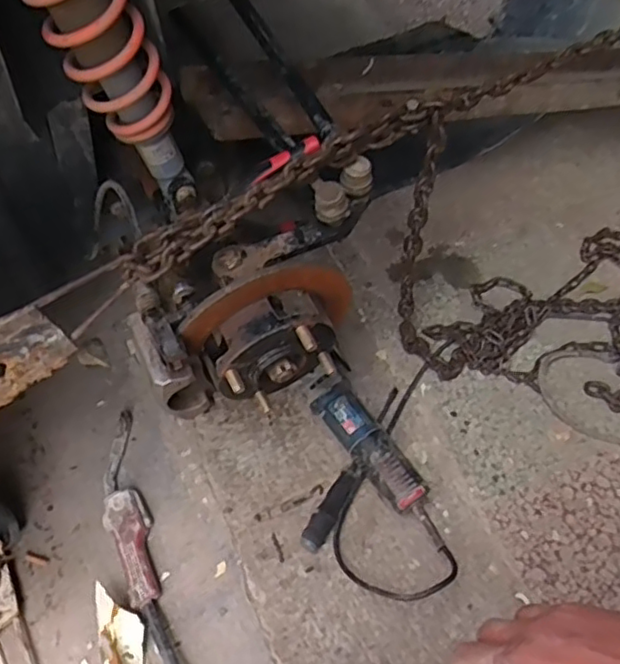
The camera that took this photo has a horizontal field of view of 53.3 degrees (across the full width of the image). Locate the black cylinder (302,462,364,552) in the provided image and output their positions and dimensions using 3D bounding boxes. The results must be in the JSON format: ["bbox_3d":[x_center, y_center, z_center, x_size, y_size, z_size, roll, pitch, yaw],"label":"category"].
[{"bbox_3d":[0.029,0.230,0.812,0.028,0.031,0.121,28,60,13],"label":"black cylinder"}]

